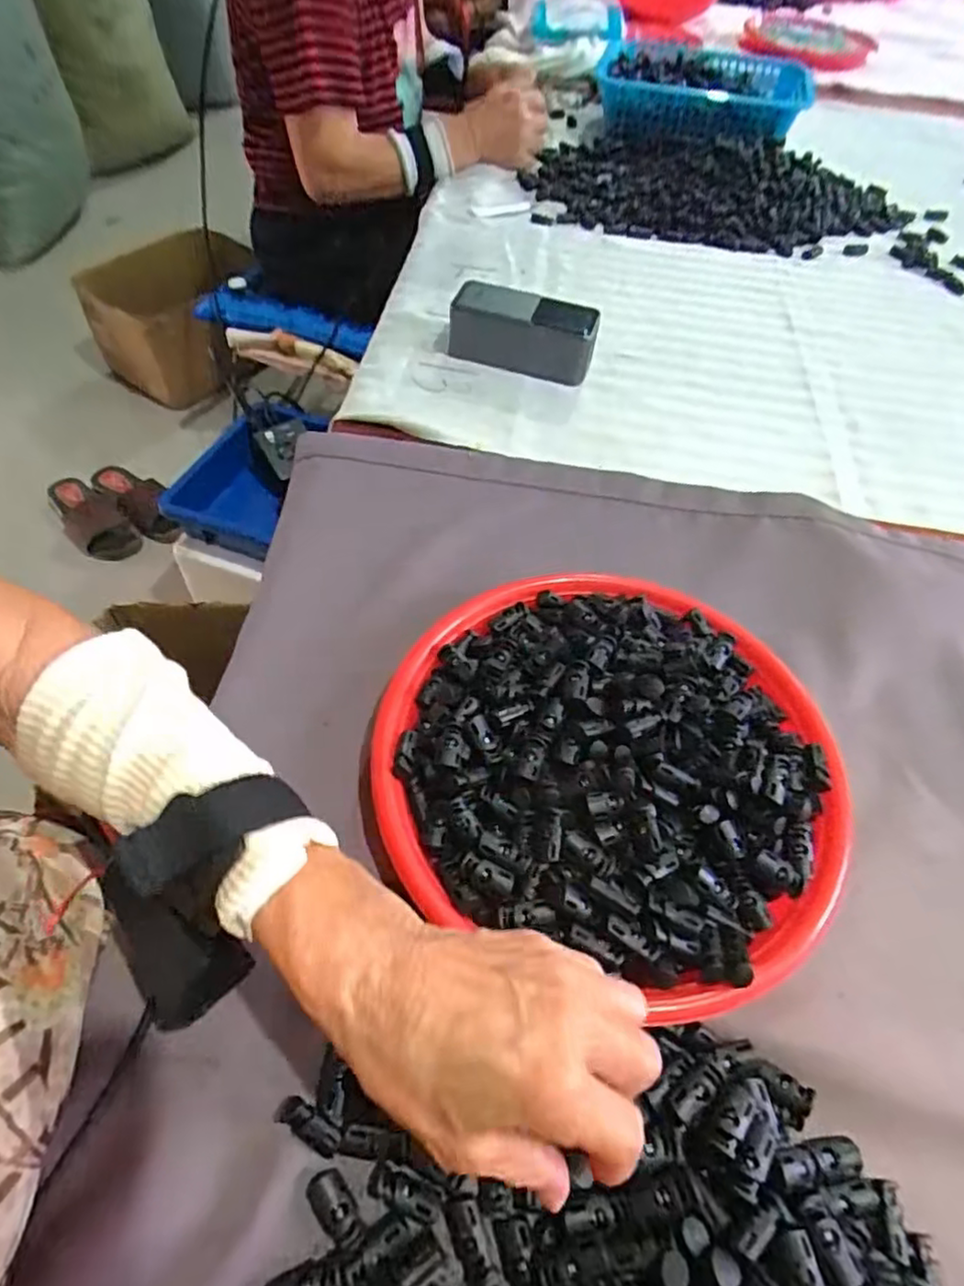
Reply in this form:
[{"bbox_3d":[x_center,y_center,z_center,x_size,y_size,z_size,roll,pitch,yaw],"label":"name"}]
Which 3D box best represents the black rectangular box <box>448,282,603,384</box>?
[{"bbox_3d":[0.037,-0.283,0.610,0.131,0.053,0.054,12,55,5],"label":"black rectangular box"}]

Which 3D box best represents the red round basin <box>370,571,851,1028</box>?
[{"bbox_3d":[0.076,0.060,0.380,0.244,0.045,0.234,2,55,-2],"label":"red round basin"}]

